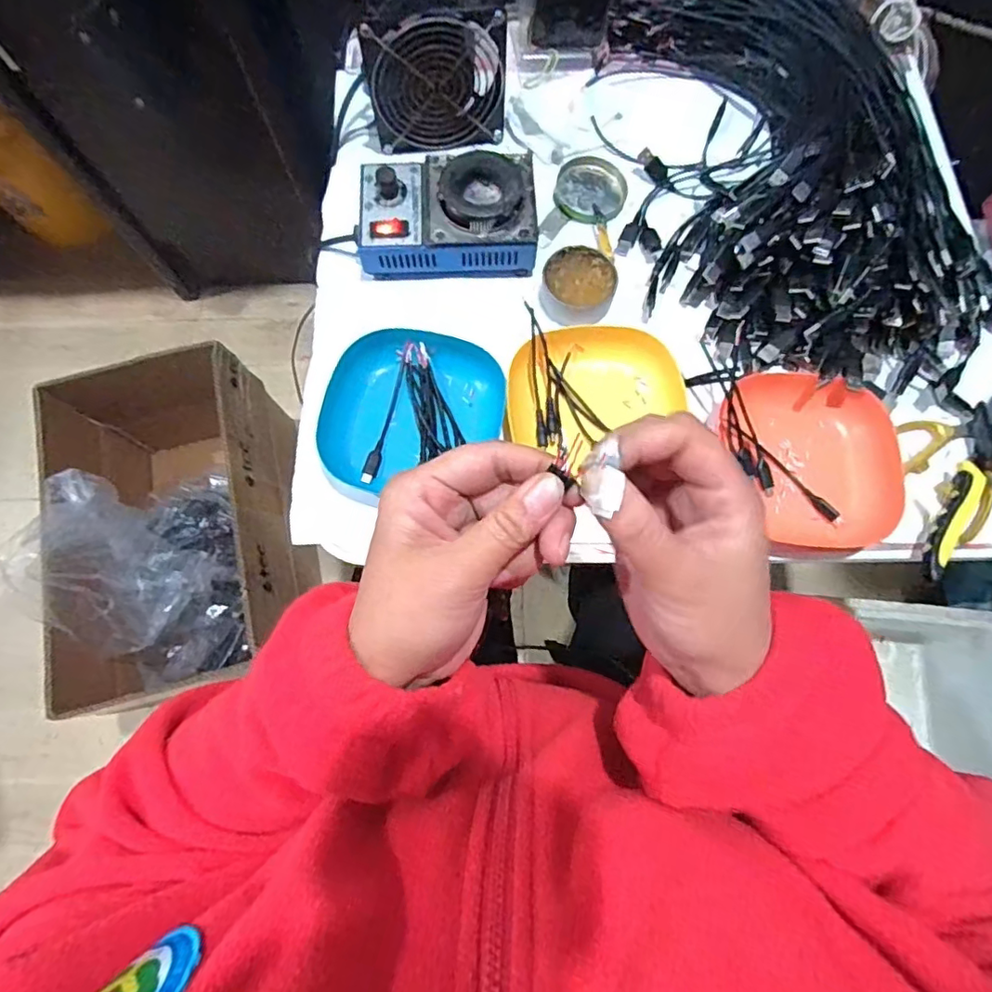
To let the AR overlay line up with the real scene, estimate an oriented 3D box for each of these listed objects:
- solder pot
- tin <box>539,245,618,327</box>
[{"bbox_3d":[-0.041,-0.244,0.491,0.147,0.057,0.095,-2,75,-1],"label":"solder pot"},{"bbox_3d":[0.071,-0.181,0.491,0.062,0.024,0.068,0,75,0],"label":"tin"}]

